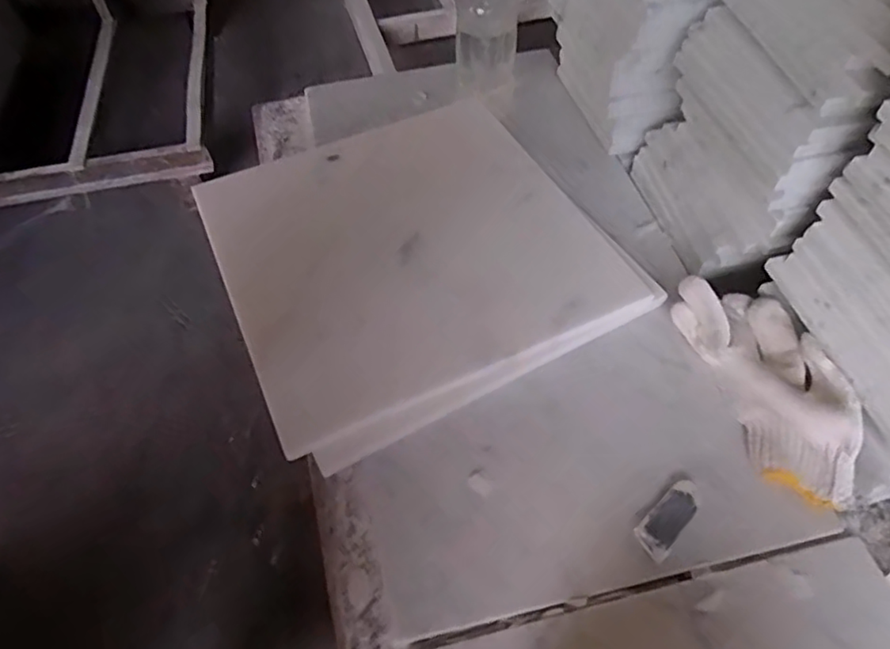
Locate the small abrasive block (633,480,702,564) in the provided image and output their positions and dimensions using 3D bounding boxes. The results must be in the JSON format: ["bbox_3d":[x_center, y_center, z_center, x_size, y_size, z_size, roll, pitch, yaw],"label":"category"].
[{"bbox_3d":[0.150,0.129,0.399,0.056,0.007,0.024,-37,59,-21],"label":"small abrasive block"}]

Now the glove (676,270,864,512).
[{"bbox_3d":[0.228,0.041,0.421,0.050,0.075,0.162,-16,54,-8],"label":"glove"}]

